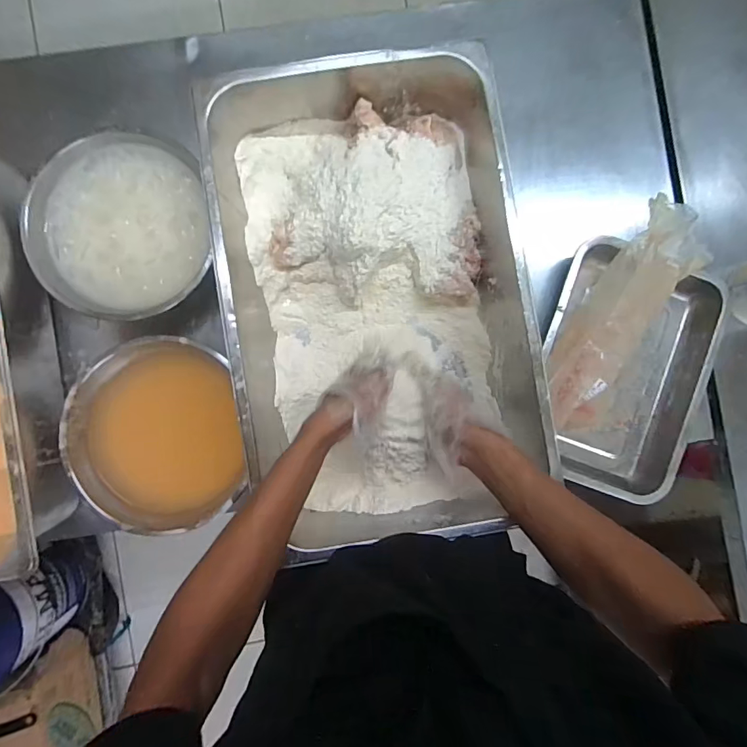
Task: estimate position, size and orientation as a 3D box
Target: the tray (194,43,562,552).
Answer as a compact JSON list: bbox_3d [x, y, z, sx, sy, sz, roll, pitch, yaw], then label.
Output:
[{"bbox_3d":[0.000,-0.085,0.555,0.315,0.157,0.516,-9,86,-5],"label":"tray"}]

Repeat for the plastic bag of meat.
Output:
[{"bbox_3d":[0.330,-0.056,0.563,0.151,0.113,0.268,22,88,0],"label":"plastic bag of meat"}]

